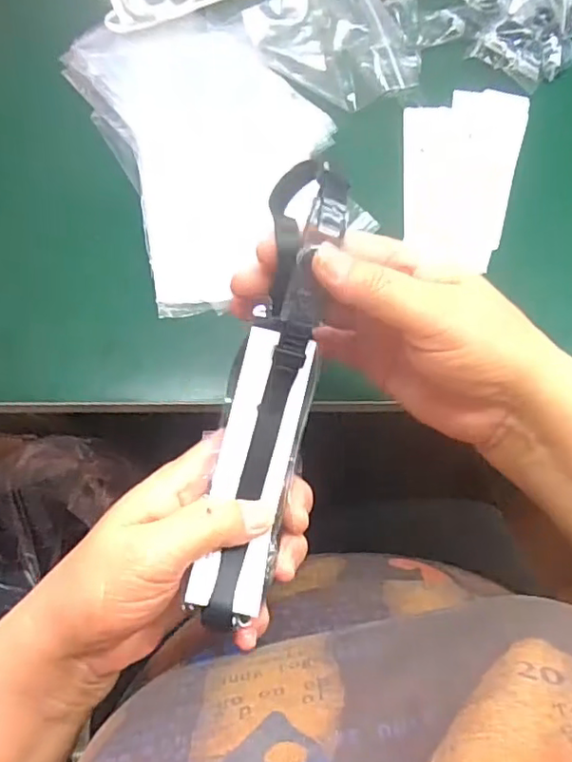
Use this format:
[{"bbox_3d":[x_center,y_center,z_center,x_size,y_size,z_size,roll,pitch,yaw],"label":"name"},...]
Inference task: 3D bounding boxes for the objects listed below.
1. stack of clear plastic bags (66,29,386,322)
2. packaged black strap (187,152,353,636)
[{"bbox_3d":[-0.056,-0.182,0.430,0.155,0.013,0.252,-23,74,-5],"label":"stack of clear plastic bags"},{"bbox_3d":[-0.007,0.002,0.274,0.038,0.029,0.213,12,87,5],"label":"packaged black strap"}]

